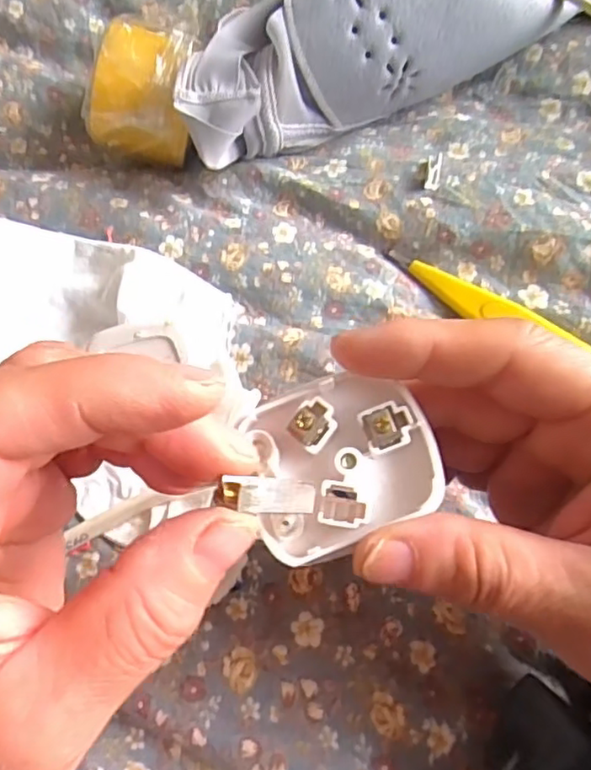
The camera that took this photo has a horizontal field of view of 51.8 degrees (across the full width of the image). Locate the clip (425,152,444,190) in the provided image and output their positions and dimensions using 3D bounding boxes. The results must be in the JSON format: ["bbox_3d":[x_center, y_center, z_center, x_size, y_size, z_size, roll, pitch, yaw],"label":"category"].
[{"bbox_3d":[0.066,-0.100,0.288,0.007,0.005,0.020,9,65,8],"label":"clip"}]

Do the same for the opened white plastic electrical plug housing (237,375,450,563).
[{"bbox_3d":[0.012,0.021,0.165,0.047,0.018,0.043,-20,77,3],"label":"opened white plastic electrical plug housing"}]

